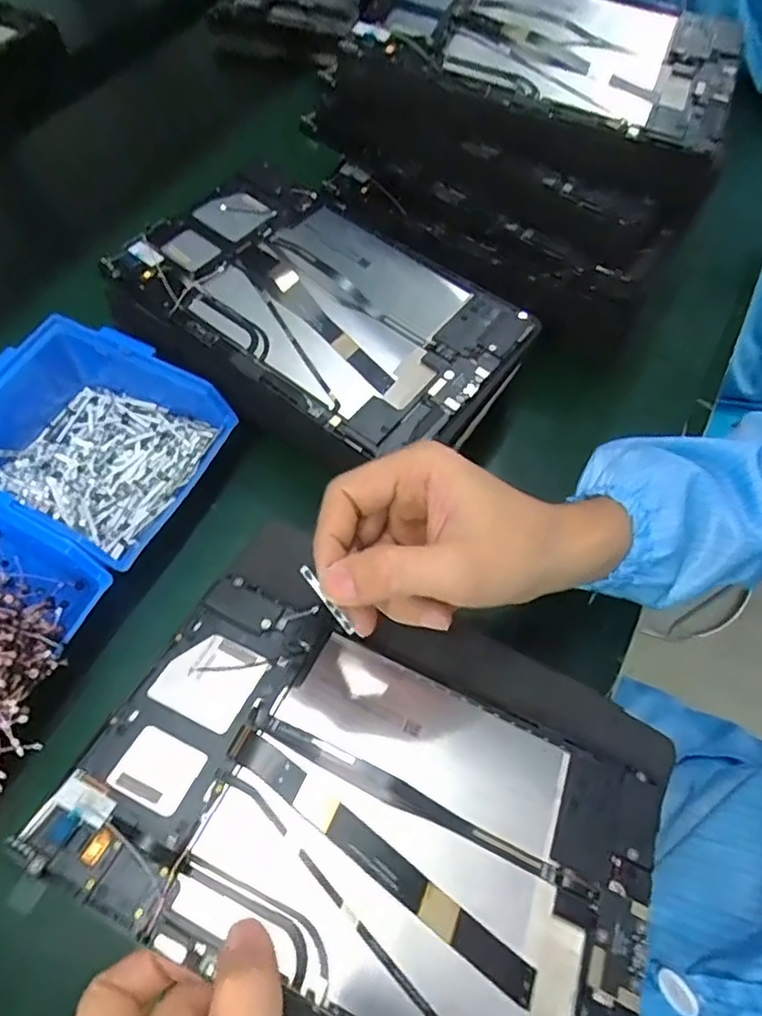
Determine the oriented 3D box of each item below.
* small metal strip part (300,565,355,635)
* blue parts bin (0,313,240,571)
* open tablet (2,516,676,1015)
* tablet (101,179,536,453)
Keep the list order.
[{"bbox_3d":[-0.023,0.040,0.262,0.004,0.004,0.038,-40,109,-19],"label":"small metal strip part"},{"bbox_3d":[-0.190,-0.045,0.377,0.155,0.058,0.124,25,63,11],"label":"blue parts bin"},{"bbox_3d":[0.002,0.121,0.266,0.236,0.012,0.177,25,49,10],"label":"open tablet"},{"bbox_3d":[-0.038,-0.133,0.384,0.239,0.009,0.145,35,68,12],"label":"tablet"}]

